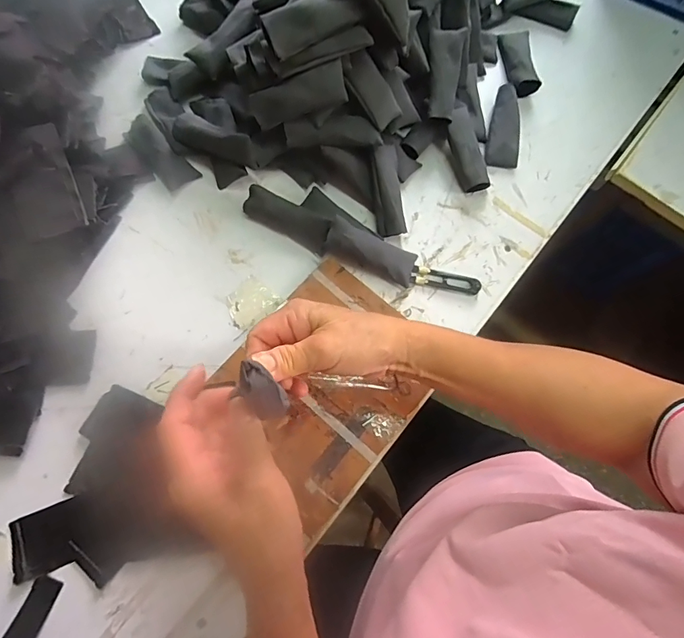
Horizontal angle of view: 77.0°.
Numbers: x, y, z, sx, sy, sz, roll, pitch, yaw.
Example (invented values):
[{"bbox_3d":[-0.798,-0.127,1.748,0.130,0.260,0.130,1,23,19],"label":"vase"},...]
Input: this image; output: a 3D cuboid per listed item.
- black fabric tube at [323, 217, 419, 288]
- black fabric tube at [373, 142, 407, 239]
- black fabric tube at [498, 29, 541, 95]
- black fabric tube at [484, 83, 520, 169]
[{"bbox_3d":[0.032,-0.072,0.471,0.102,0.024,0.036,23,73,-12],"label":"black fabric tube"},{"bbox_3d":[0.053,-0.147,0.491,0.032,0.023,0.102,-6,93,-4],"label":"black fabric tube"},{"bbox_3d":[0.236,-0.341,0.570,0.039,0.023,0.109,-2,73,-3],"label":"black fabric tube"},{"bbox_3d":[0.204,-0.240,0.537,0.038,0.025,0.107,10,73,1],"label":"black fabric tube"}]

